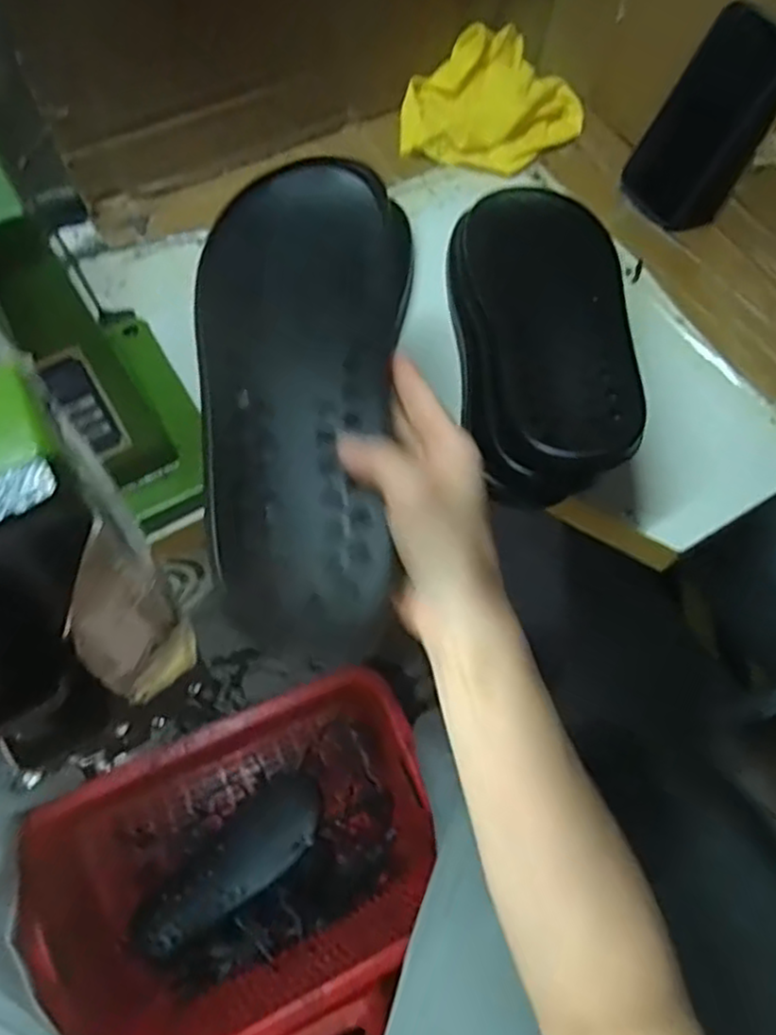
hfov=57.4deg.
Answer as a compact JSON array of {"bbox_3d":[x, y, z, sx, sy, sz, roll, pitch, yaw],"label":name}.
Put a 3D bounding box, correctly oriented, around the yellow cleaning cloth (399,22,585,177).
[{"bbox_3d":[0.107,-0.417,0.710,0.178,0.060,0.135,12,64,3],"label":"yellow cleaning cloth"}]

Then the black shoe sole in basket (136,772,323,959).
[{"bbox_3d":[-0.221,0.496,1.016,0.300,0.020,0.109,-39,71,-19],"label":"black shoe sole in basket"}]

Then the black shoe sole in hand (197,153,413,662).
[{"bbox_3d":[-0.046,-0.080,0.385,0.110,0.036,0.301,0,67,-3],"label":"black shoe sole in hand"}]

